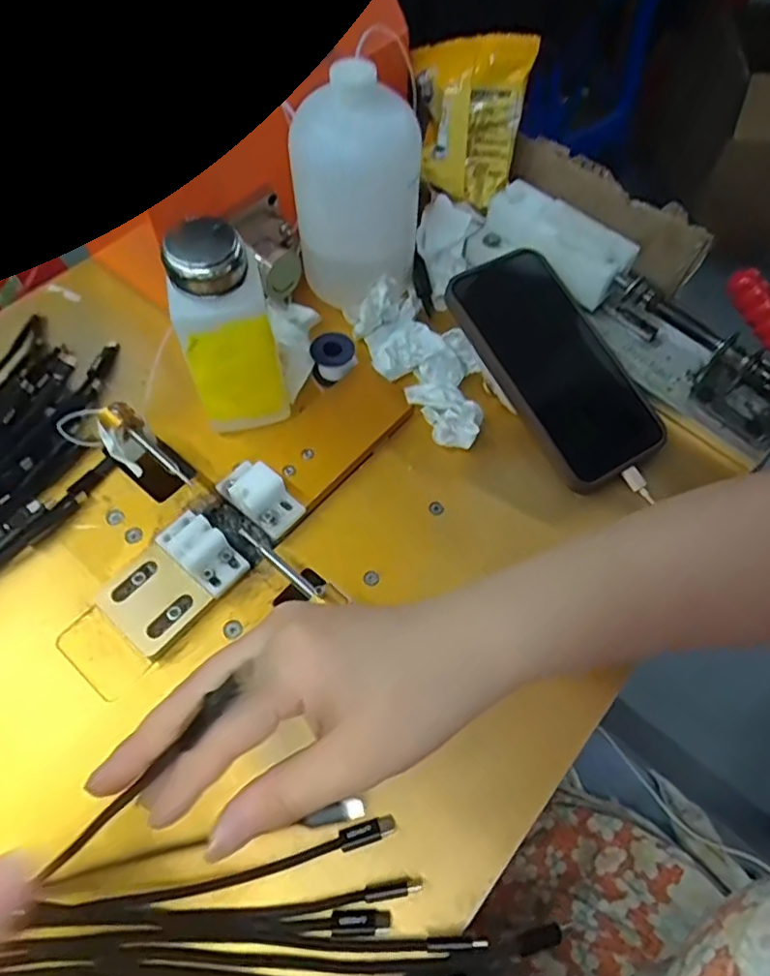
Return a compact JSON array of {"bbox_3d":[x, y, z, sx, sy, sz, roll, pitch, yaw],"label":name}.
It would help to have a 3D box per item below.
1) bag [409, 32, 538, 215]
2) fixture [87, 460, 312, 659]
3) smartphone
[{"bbox_3d":[0.057,-0.273,0.452,0.085,0.106,0.022,20,38,14],"label":"bag"},{"bbox_3d":[-0.103,0.035,0.341,0.050,0.027,0.114,37,65,20],"label":"fixture"},{"bbox_3d":[0.110,-0.081,0.395,0.079,0.017,0.161,-29,80,-19],"label":"smartphone"}]

